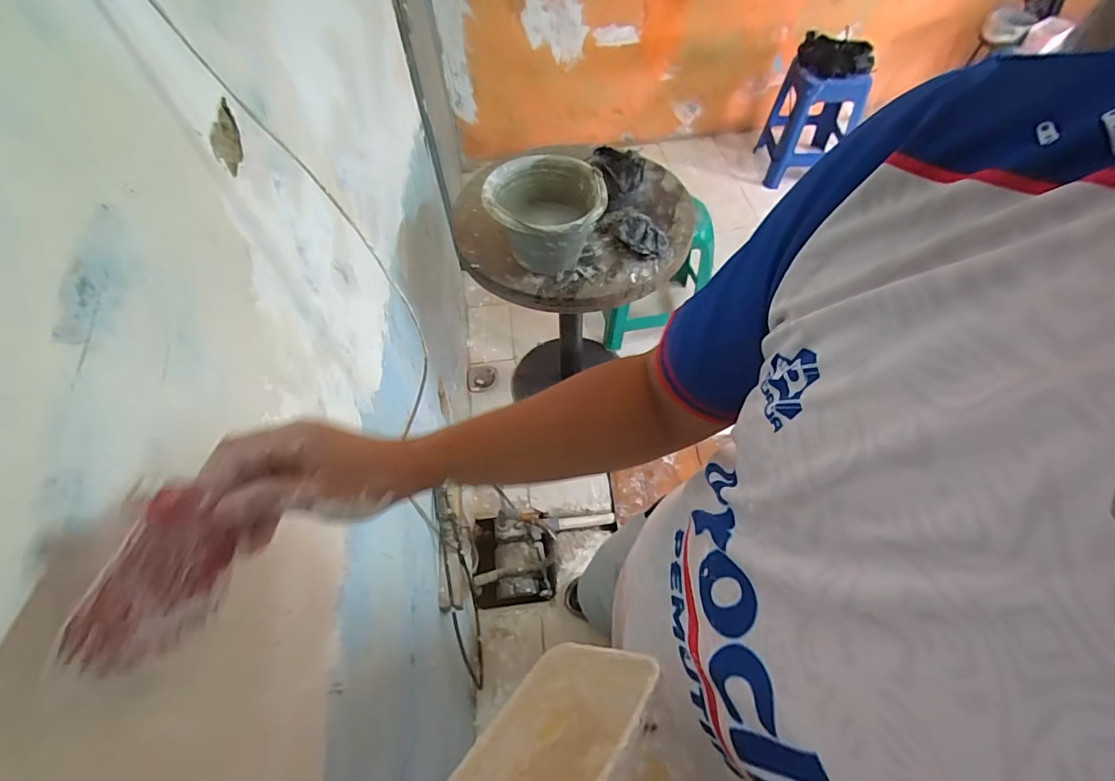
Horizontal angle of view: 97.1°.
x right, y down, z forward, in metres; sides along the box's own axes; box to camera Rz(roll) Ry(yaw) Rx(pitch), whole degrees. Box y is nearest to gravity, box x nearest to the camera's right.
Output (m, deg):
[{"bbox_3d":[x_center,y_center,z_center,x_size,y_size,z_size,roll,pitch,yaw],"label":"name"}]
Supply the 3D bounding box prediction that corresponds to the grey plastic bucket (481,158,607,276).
[{"bbox_3d":[-0.023,-0.362,1.062,0.238,0.165,0.227,-1,56,2],"label":"grey plastic bucket"}]

